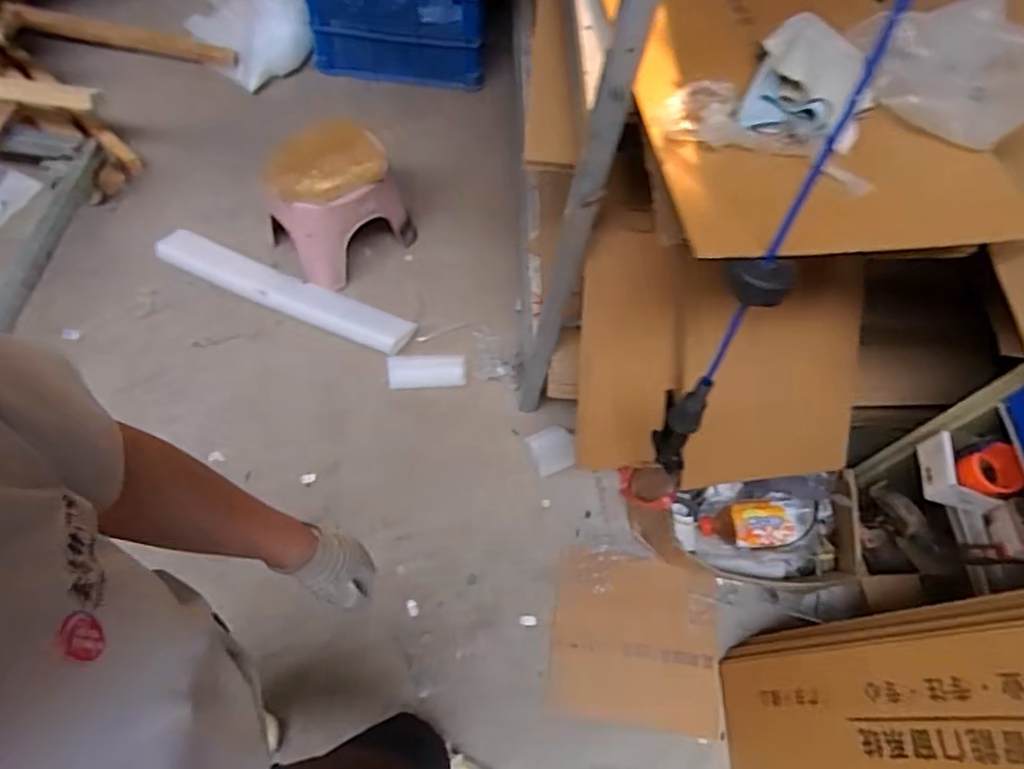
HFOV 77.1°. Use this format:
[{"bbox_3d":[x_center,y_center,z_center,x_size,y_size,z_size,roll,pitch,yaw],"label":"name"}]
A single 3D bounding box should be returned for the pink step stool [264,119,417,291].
[{"bbox_3d":[-0.446,-0.453,1.615,0.298,0.309,0.214,-39,73,-22],"label":"pink step stool"}]

